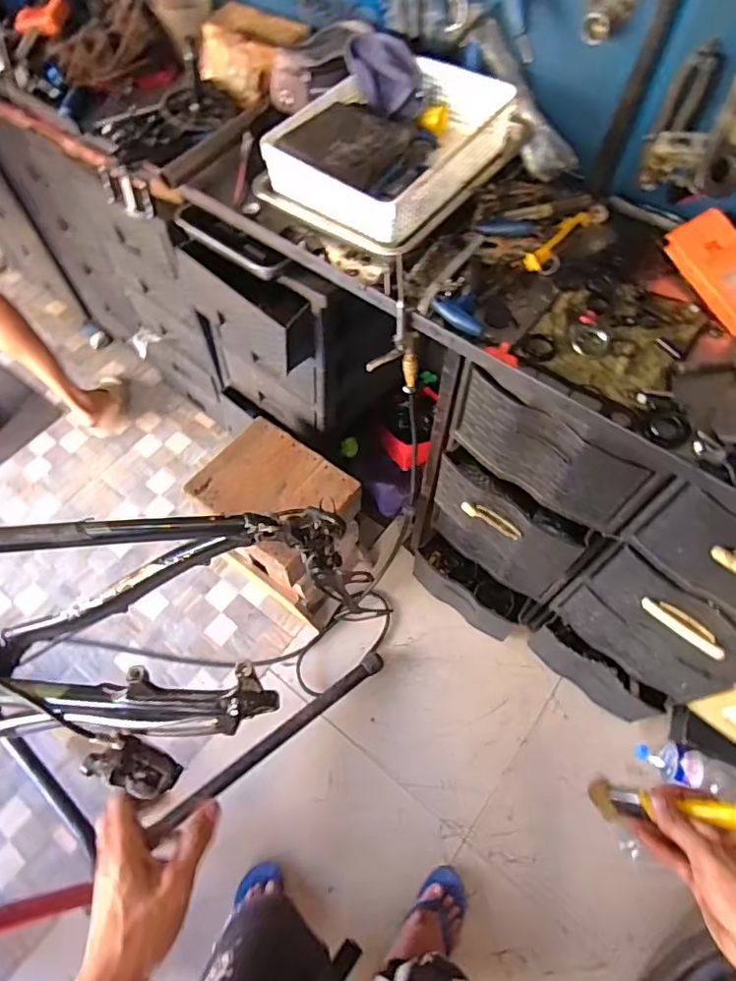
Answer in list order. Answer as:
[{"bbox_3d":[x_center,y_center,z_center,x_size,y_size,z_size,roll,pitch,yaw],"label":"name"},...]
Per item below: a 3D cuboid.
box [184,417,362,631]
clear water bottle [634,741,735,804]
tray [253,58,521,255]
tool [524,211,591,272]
[{"bbox_3d":[-0.209,0.085,1.364,0.315,0.391,0.247,35,67,17],"label":"box"},{"bbox_3d":[0.765,0.650,1.244,0.306,0.103,0.091,16,63,8],"label":"clear water bottle"},{"bbox_3d":[0.035,-0.528,0.835,0.260,0.079,0.349,34,67,16],"label":"tray"},{"bbox_3d":[0.284,-0.375,0.823,0.128,0.033,0.027,-39,69,-19],"label":"tool"}]

